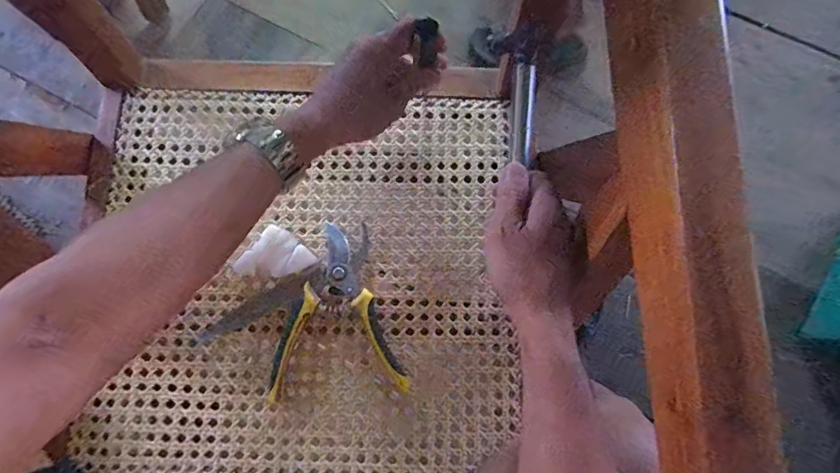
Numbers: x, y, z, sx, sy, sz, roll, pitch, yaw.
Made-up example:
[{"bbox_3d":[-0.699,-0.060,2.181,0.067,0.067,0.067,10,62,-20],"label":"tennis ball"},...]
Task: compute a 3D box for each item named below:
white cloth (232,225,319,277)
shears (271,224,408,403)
[{"bbox_3d":[-0.151,0.026,0.481,0.060,0.022,0.060,34,80,7],"label":"white cloth"},{"bbox_3d":[-0.092,0.075,0.470,0.134,0.021,0.171,-7,78,-1],"label":"shears"}]

